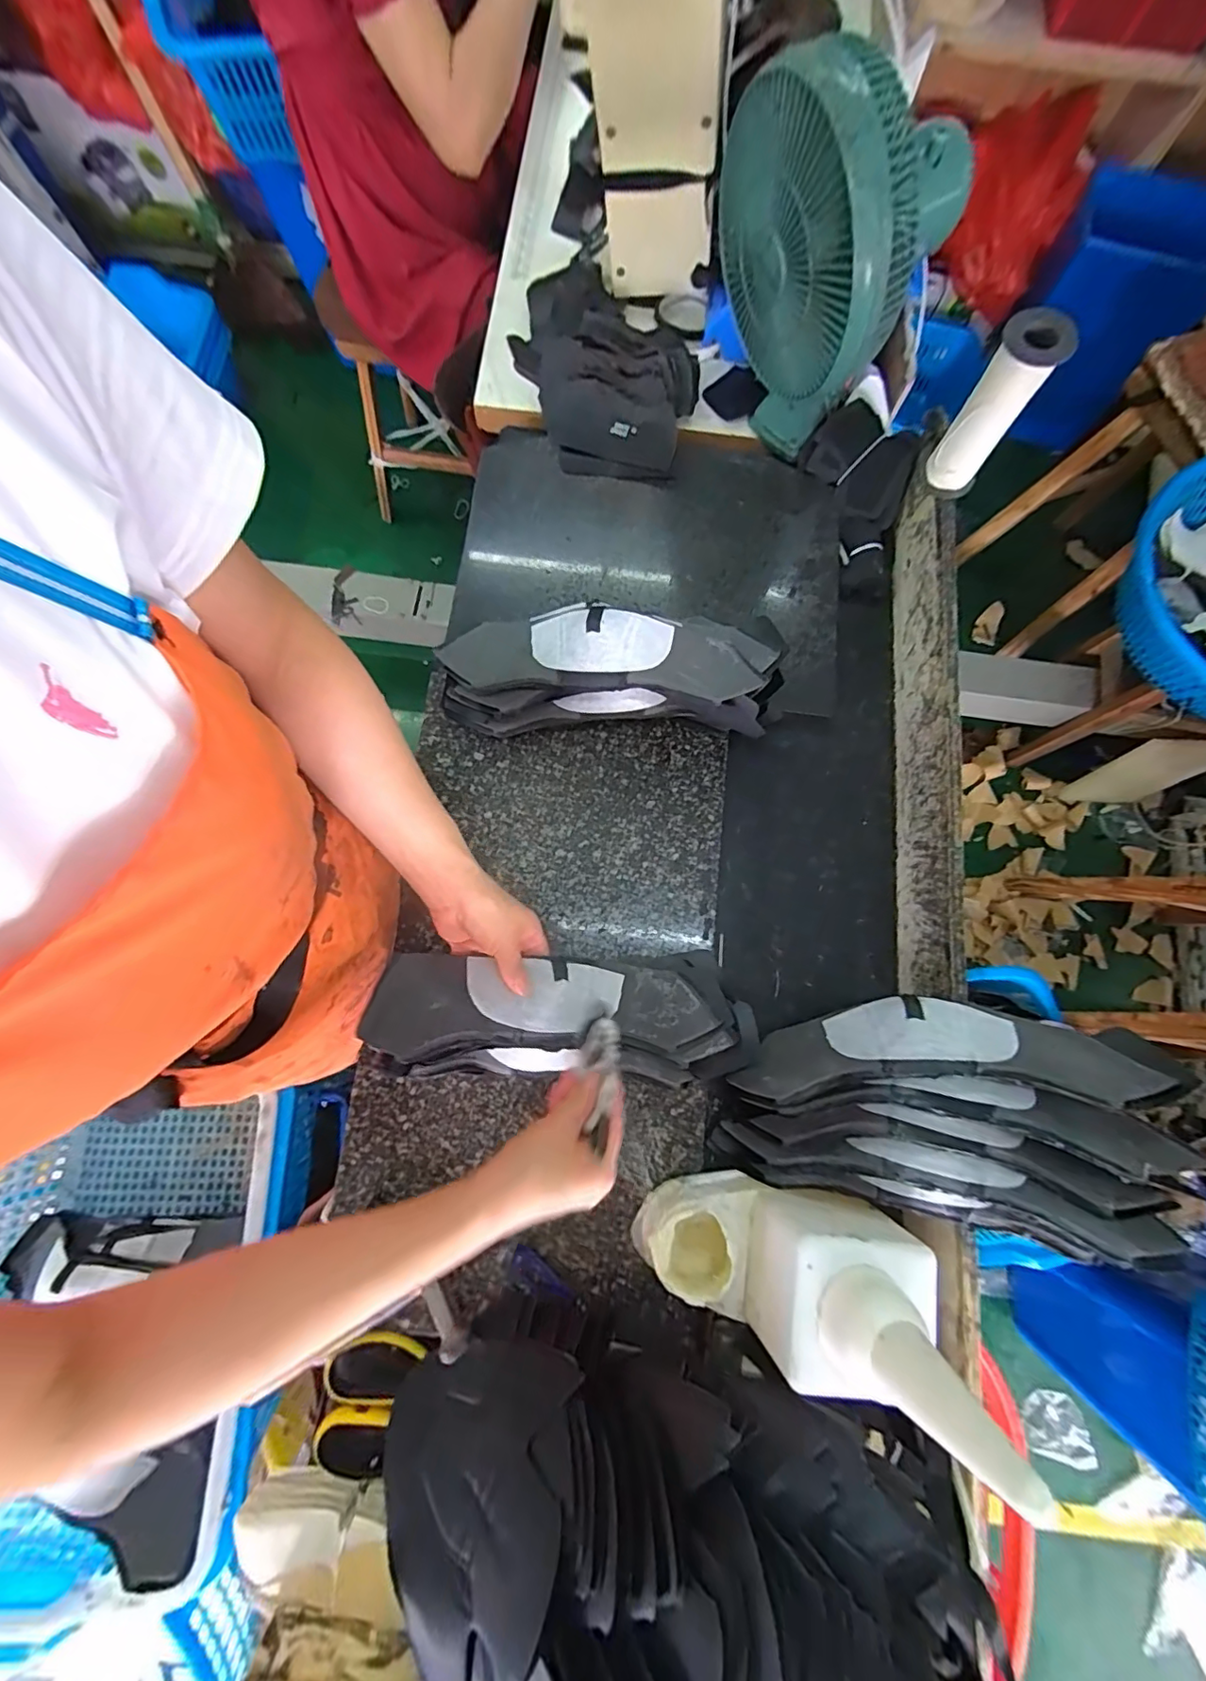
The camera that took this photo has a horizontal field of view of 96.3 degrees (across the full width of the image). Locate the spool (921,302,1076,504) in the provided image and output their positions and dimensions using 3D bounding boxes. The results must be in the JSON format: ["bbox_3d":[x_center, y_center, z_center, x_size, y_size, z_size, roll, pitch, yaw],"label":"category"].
[{"bbox_3d":[0.372,-0.417,0.520,0.054,0.145,0.050,24,78,4],"label":"spool"}]

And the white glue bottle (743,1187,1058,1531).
[{"bbox_3d":[0.187,0.345,0.378,0.123,0.205,0.102,6,77,0],"label":"white glue bottle"}]

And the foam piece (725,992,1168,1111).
[{"bbox_3d":[0.277,0.180,0.468,0.326,0.068,0.083,-8,77,21],"label":"foam piece"}]

